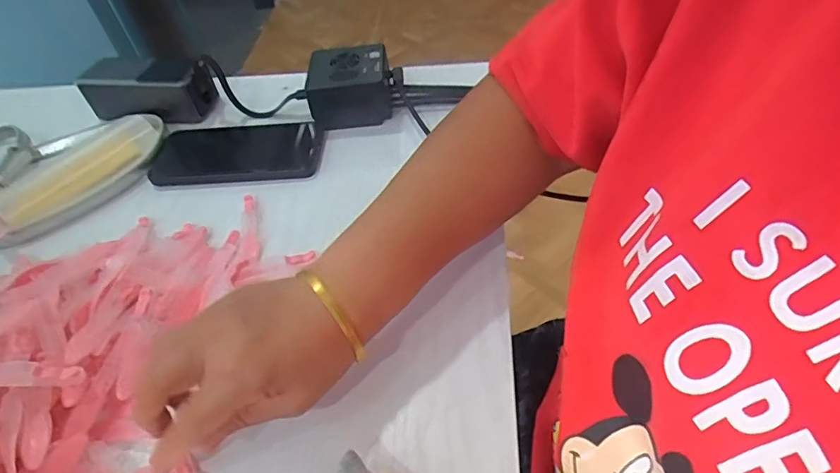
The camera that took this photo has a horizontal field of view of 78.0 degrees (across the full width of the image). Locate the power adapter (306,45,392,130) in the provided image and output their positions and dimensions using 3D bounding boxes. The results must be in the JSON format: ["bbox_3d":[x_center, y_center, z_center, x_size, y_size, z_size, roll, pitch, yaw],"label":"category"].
[{"bbox_3d":[-0.071,-0.153,0.520,0.083,0.050,0.080,-11,48,-4],"label":"power adapter"}]

